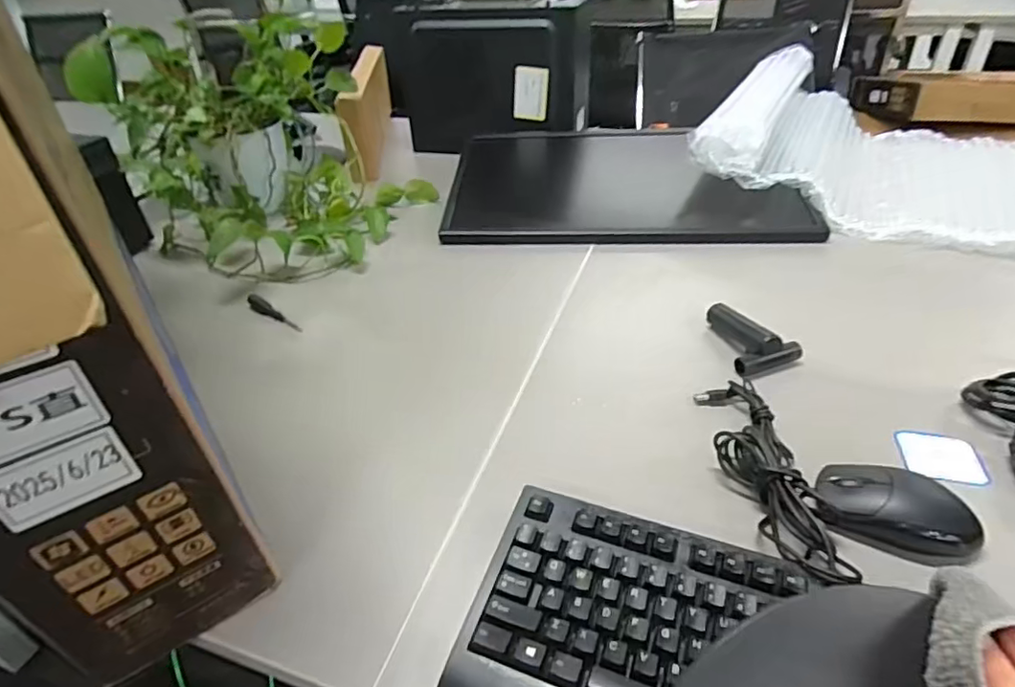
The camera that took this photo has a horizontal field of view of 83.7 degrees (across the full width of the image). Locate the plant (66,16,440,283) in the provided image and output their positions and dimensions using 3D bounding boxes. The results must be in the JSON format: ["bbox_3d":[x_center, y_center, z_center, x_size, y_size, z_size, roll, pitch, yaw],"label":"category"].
[{"bbox_3d":[-0.384,-0.333,0.898,0.384,0.253,0.497,-29,44,-29],"label":"plant"}]

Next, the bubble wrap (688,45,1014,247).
[{"bbox_3d":[0.642,-0.330,0.920,0.578,0.127,0.460,14,42,21],"label":"bubble wrap"}]

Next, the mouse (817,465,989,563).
[{"bbox_3d":[0.297,0.131,0.432,0.108,0.039,0.057,15,41,23],"label":"mouse"}]

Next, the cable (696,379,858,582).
[{"bbox_3d":[0.214,0.099,0.474,0.068,0.043,0.212,-3,37,2],"label":"cable"}]

